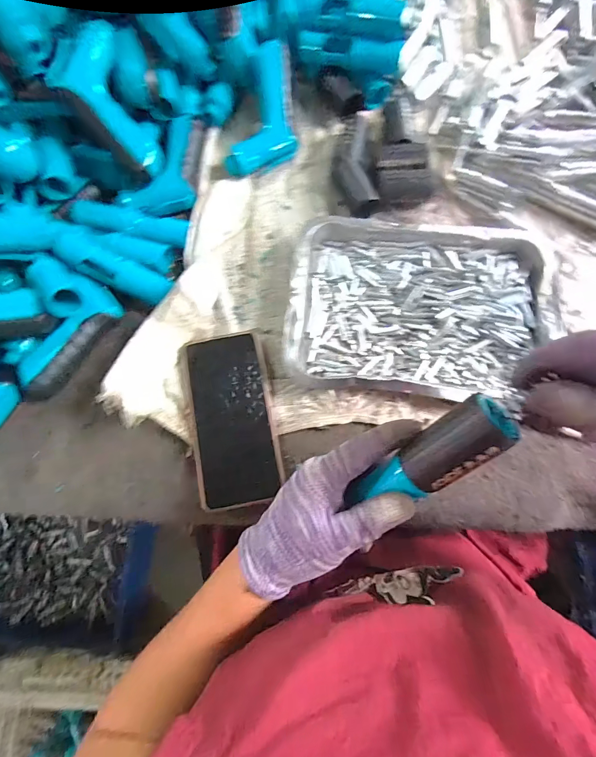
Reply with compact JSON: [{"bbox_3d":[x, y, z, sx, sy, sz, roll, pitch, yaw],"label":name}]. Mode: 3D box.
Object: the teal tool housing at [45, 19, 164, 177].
[{"bbox_3d":[-0.190,-0.275,0.365,0.071,0.033,0.143,-28,104,-6],"label":"teal tool housing"}]

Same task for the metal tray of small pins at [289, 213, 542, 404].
[{"bbox_3d":[0.115,-0.070,0.361,0.236,0.030,0.171,7,75,3],"label":"metal tray of small pins"}]

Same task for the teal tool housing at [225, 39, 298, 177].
[{"bbox_3d":[-0.032,-0.297,0.415,0.070,0.039,0.137,17,104,7],"label":"teal tool housing"}]

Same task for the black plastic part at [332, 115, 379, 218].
[{"bbox_3d":[0.062,-0.234,0.413,0.041,0.025,0.118,-3,74,0],"label":"black plastic part"}]

